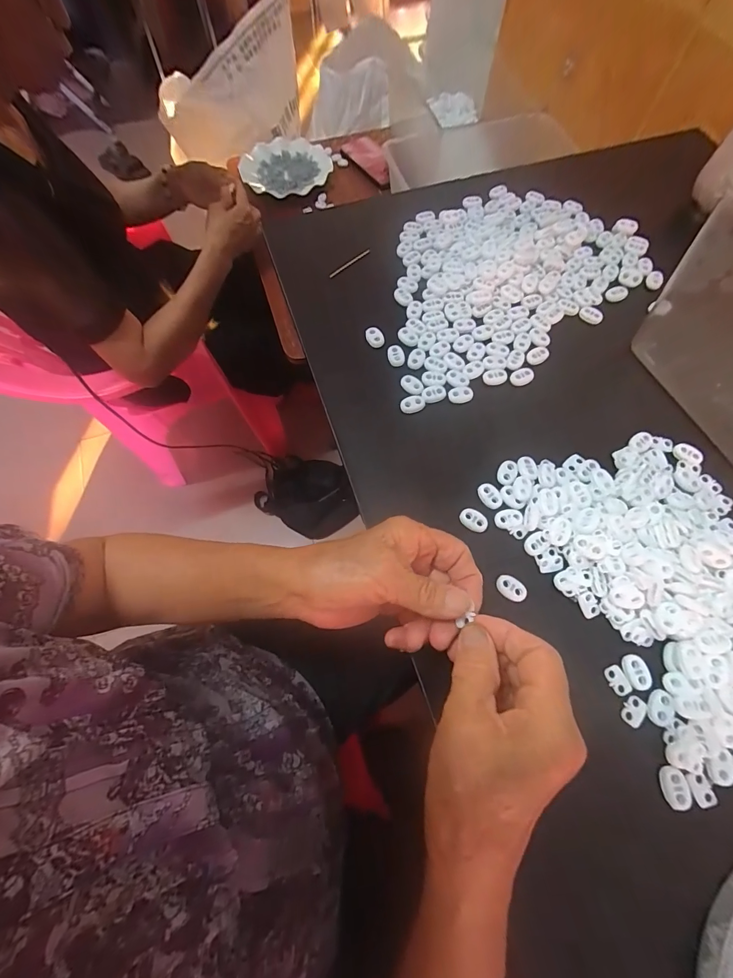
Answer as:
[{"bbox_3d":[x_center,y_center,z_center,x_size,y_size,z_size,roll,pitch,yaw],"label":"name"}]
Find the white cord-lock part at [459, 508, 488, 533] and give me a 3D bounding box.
[{"bbox_3d":[0.086,0.024,0.306,0.023,0.004,0.016,23,71,10],"label":"white cord-lock part"}]

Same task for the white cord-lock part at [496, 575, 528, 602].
[{"bbox_3d":[0.109,0.075,0.288,0.023,0.004,0.015,30,90,14],"label":"white cord-lock part"}]

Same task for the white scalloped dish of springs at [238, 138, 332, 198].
[{"bbox_3d":[-0.169,-0.677,0.804,0.179,0.027,0.178,0,69,1],"label":"white scalloped dish of springs"}]

